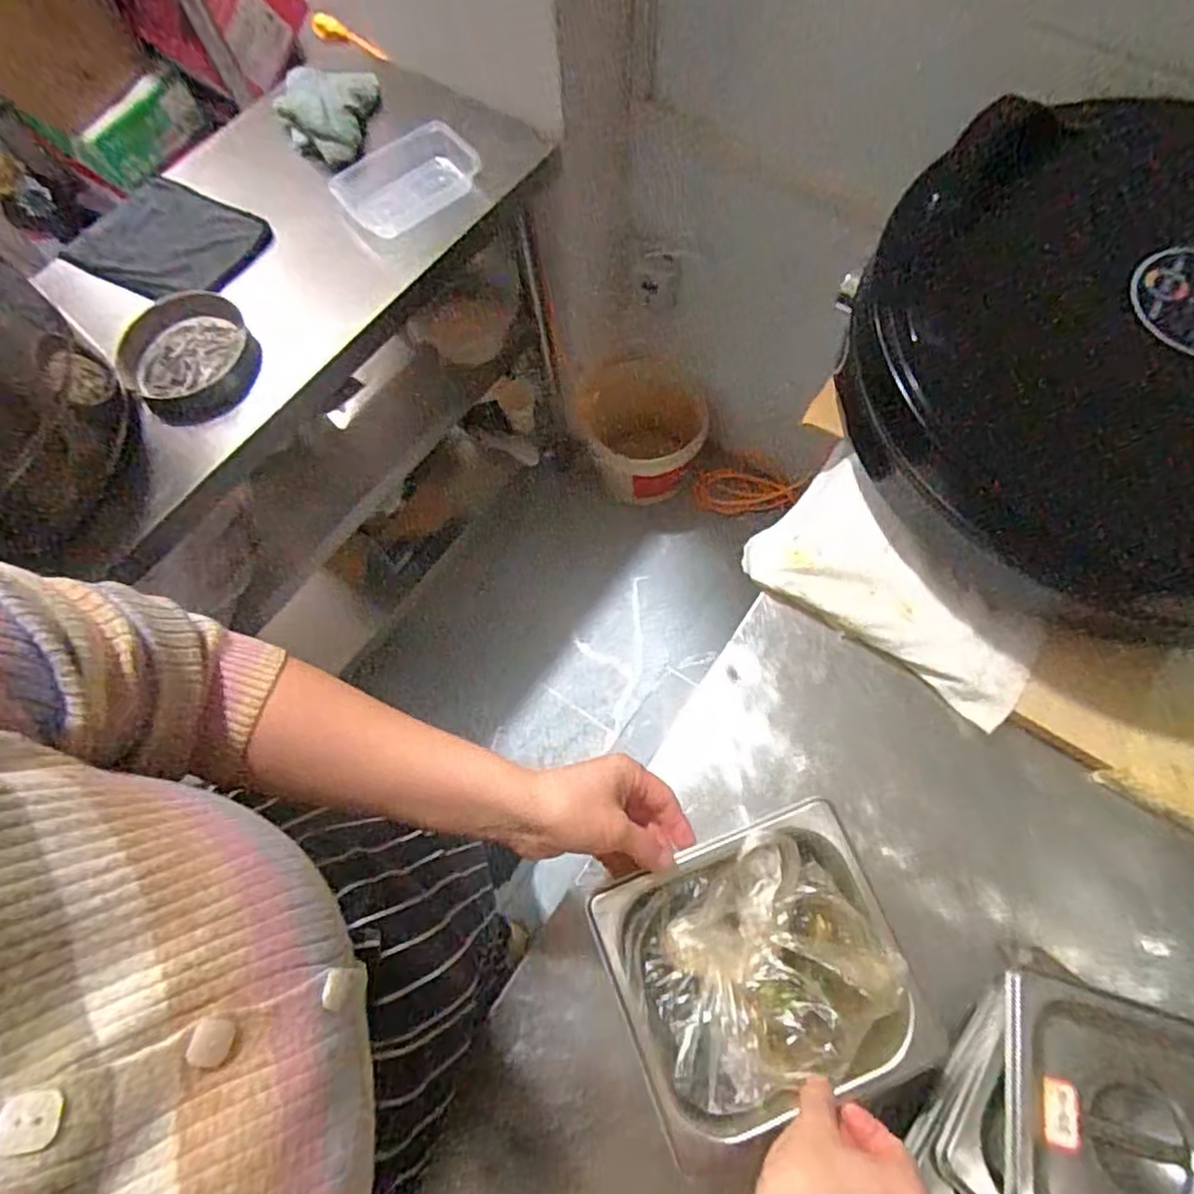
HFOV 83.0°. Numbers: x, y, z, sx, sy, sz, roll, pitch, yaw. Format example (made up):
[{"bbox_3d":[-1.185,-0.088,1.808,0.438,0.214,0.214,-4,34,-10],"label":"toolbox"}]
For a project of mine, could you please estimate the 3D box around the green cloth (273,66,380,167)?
[{"bbox_3d":[-0.332,-0.579,0.807,0.099,0.056,0.118,6,71,4],"label":"green cloth"}]

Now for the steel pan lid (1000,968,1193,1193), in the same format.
[{"bbox_3d":[0.342,0.345,0.427,0.170,0.017,0.161,16,60,7],"label":"steel pan lid"}]

